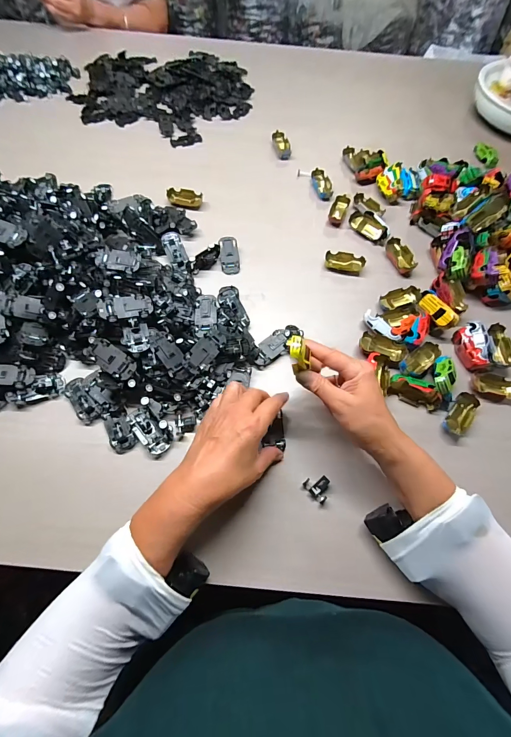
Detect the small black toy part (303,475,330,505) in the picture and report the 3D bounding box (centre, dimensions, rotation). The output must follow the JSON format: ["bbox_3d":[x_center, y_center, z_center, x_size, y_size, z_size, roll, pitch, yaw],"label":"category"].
[{"bbox_3d":[0.077,0.141,0.377,0.027,0.008,0.032,-38,72,-18],"label":"small black toy part"}]

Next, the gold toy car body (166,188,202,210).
[{"bbox_3d":[-0.128,-0.307,0.569,0.061,0.014,0.034,10,65,3],"label":"gold toy car body"}]

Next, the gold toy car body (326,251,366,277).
[{"bbox_3d":[0.148,-0.176,0.523,0.064,0.015,0.031,13,65,4],"label":"gold toy car body"}]

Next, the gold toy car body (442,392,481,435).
[{"bbox_3d":[0.274,0.062,0.419,0.031,0.015,0.062,36,69,14],"label":"gold toy car body"}]

